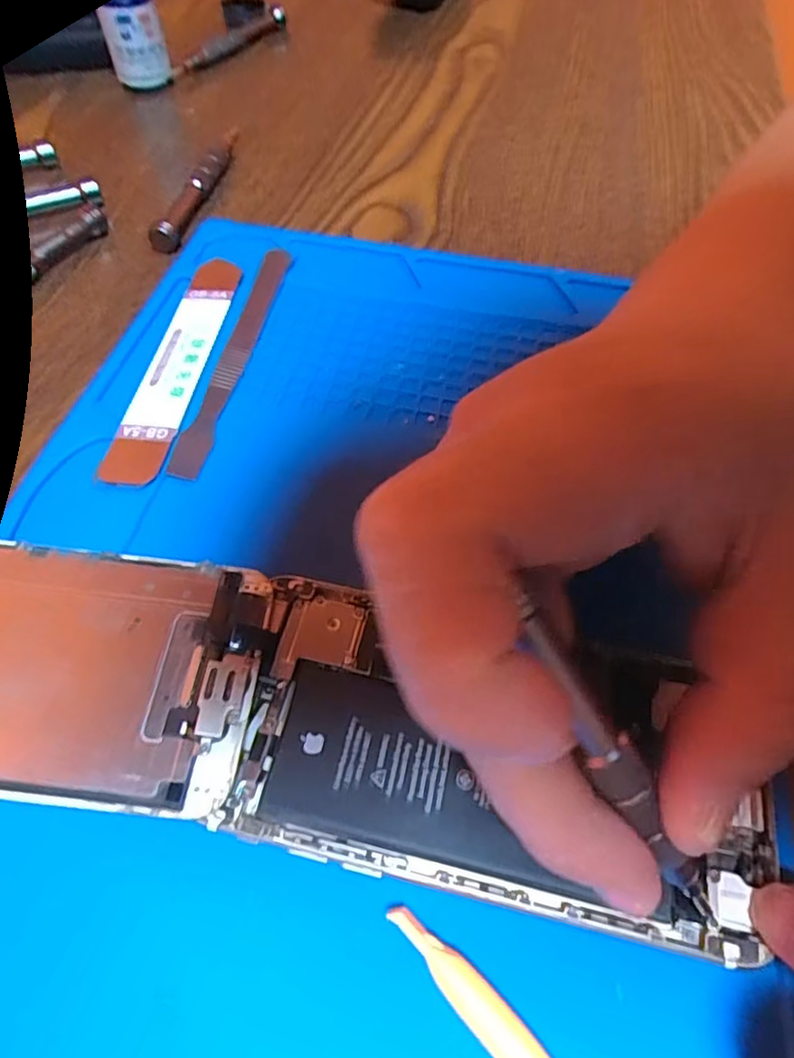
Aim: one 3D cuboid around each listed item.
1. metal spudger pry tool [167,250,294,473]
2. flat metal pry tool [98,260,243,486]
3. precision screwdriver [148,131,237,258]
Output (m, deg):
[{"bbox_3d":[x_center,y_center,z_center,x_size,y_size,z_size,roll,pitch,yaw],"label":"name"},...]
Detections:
[{"bbox_3d":[-0.060,-0.068,0.233,0.011,0.004,0.119,9,58,4],"label":"metal spudger pry tool"},{"bbox_3d":[-0.080,-0.063,0.228,0.020,0.004,0.113,7,57,3],"label":"flat metal pry tool"},{"bbox_3d":[-0.092,-0.167,0.294,0.012,0.011,0.109,9,58,4],"label":"precision screwdriver"}]

